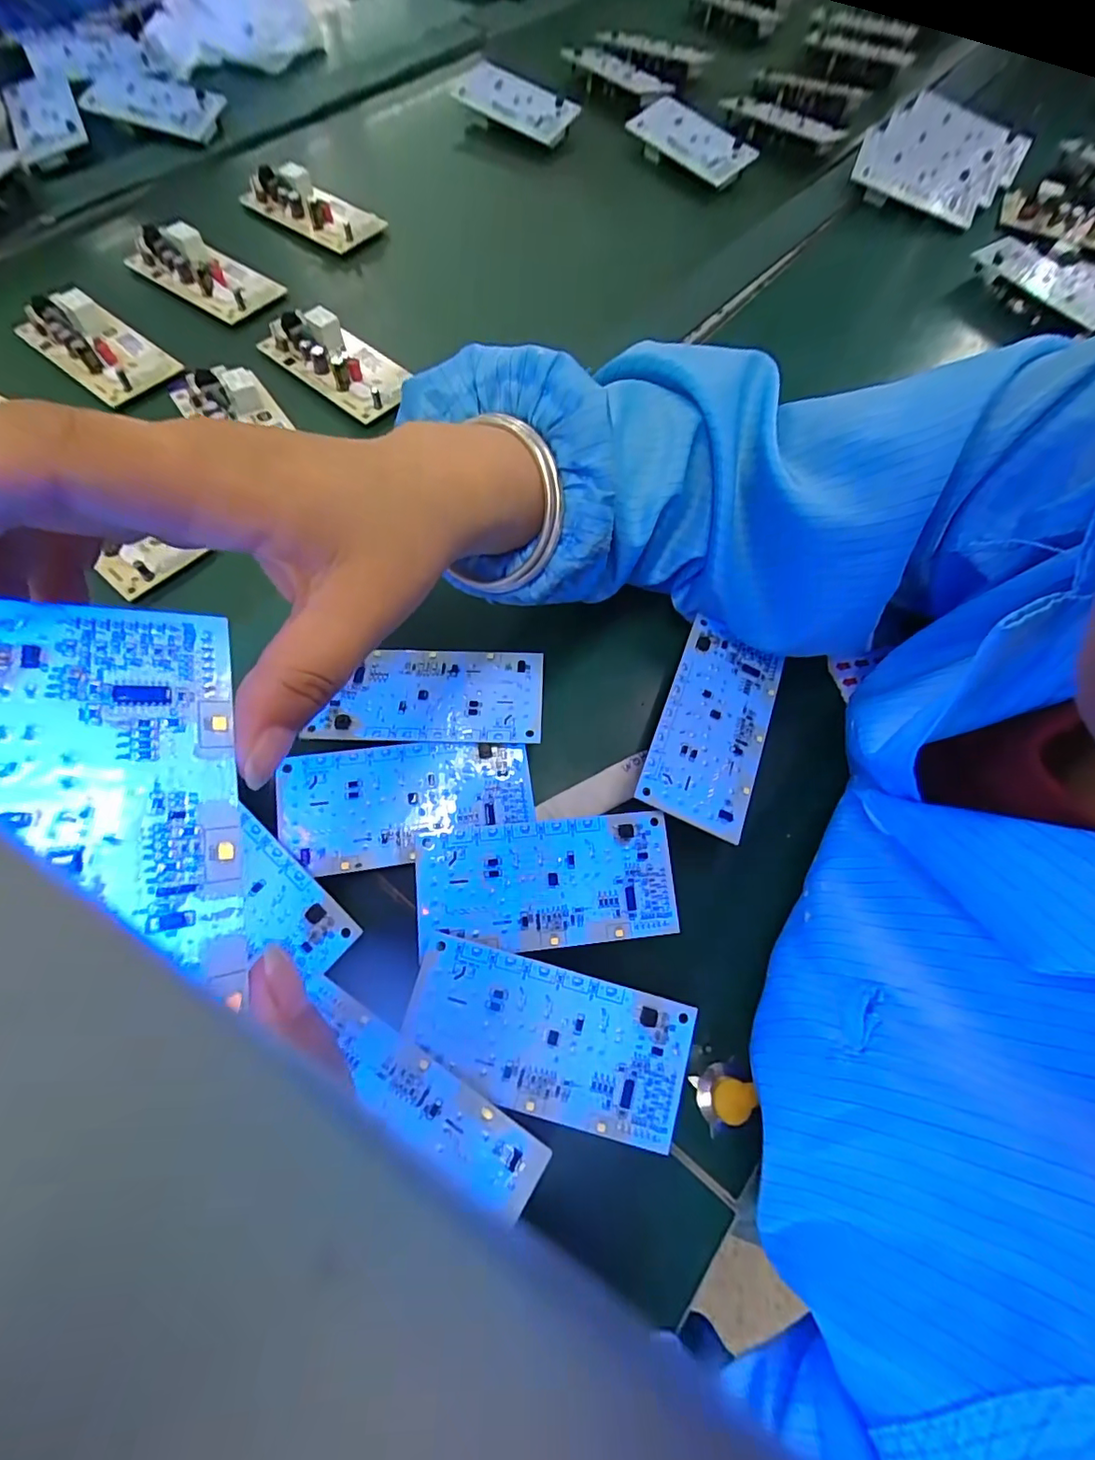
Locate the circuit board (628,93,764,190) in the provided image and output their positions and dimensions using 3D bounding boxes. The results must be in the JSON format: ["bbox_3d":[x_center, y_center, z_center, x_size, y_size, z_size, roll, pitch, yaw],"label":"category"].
[{"bbox_3d":[0.136,-0.568,0.520,0.118,0.009,0.072,37,76,4],"label":"circuit board"}]

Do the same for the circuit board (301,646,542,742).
[{"bbox_3d":[-0.057,-0.018,0.272,0.108,0.004,0.054,1,60,-1],"label":"circuit board"}]

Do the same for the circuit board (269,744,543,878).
[{"bbox_3d":[-0.064,0.033,0.250,0.112,0.005,0.054,-6,74,-10],"label":"circuit board"}]

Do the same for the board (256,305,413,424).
[{"bbox_3d":[-0.143,-0.255,0.369,0.107,0.019,0.049,41,71,11],"label":"board"}]

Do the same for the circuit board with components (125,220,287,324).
[{"bbox_3d":[-0.254,-0.338,0.395,0.102,0.022,0.048,32,70,8],"label":"circuit board with components"}]

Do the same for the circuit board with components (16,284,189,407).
[{"bbox_3d":[-0.305,-0.260,0.366,0.109,0.026,0.052,38,71,10],"label":"circuit board with components"}]

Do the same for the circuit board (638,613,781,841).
[{"bbox_3d":[0.085,-0.002,0.276,0.054,0.004,0.104,24,67,-1],"label":"circuit board"}]

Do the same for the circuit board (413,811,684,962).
[{"bbox_3d":[0.000,0.068,0.244,0.114,0.005,0.054,-3,77,-8],"label":"circuit board"}]

